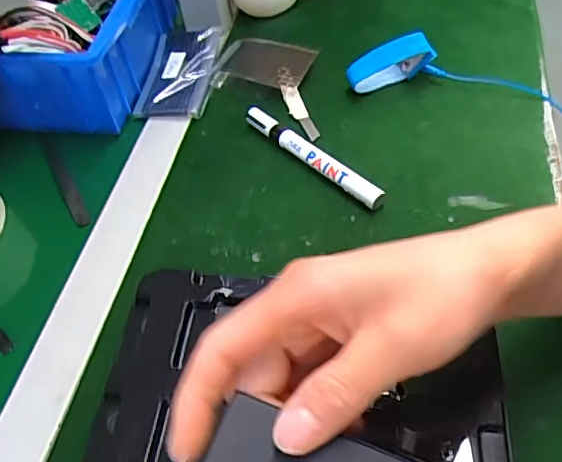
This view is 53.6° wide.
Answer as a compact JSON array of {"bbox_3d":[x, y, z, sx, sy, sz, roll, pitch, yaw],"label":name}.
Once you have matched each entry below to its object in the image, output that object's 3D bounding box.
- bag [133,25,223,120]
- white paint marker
[{"bbox_3d":[-0.093,-0.147,0.516,0.063,0.026,0.111,6,53,10],"label":"bag"},{"bbox_3d":[0.022,-0.059,0.437,0.013,0.019,0.143,-38,58,-22],"label":"white paint marker"}]

